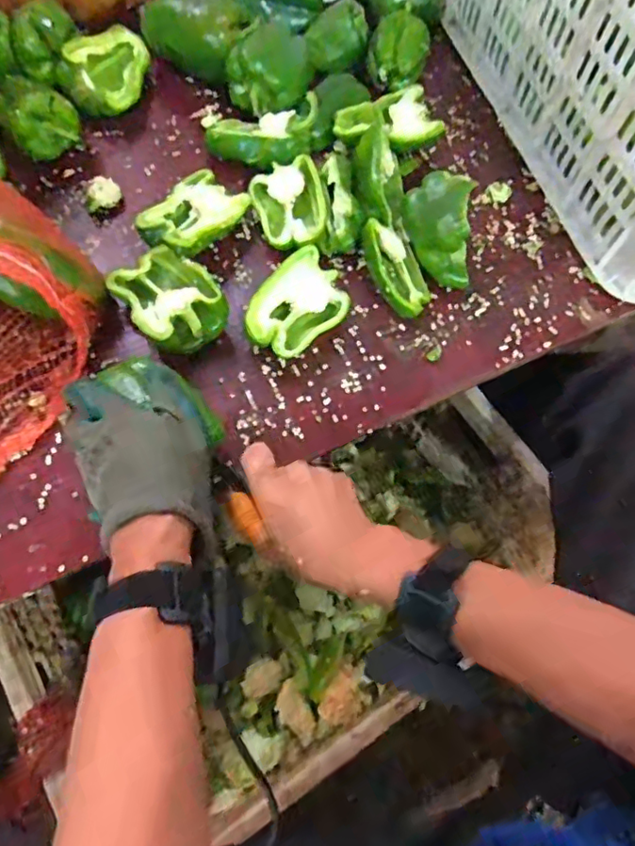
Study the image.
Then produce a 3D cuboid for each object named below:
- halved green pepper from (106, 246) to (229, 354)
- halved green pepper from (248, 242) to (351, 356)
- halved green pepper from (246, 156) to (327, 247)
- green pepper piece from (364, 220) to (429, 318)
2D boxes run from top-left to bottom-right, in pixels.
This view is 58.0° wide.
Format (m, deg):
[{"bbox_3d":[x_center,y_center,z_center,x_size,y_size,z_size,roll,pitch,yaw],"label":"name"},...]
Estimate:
[{"bbox_3d":[-0.135,-0.112,0.522,0.074,0.051,0.105,-35,73,-17],"label":"halved green pepper"},{"bbox_3d":[-0.023,-0.103,0.525,0.094,0.052,0.066,-39,74,-18],"label":"halved green pepper"},{"bbox_3d":[-0.026,-0.212,0.567,0.067,0.038,0.090,-11,68,-8],"label":"halved green pepper"},{"bbox_3d":[0.075,-0.144,0.543,0.057,0.044,0.101,-16,68,-10],"label":"green pepper piece"}]

